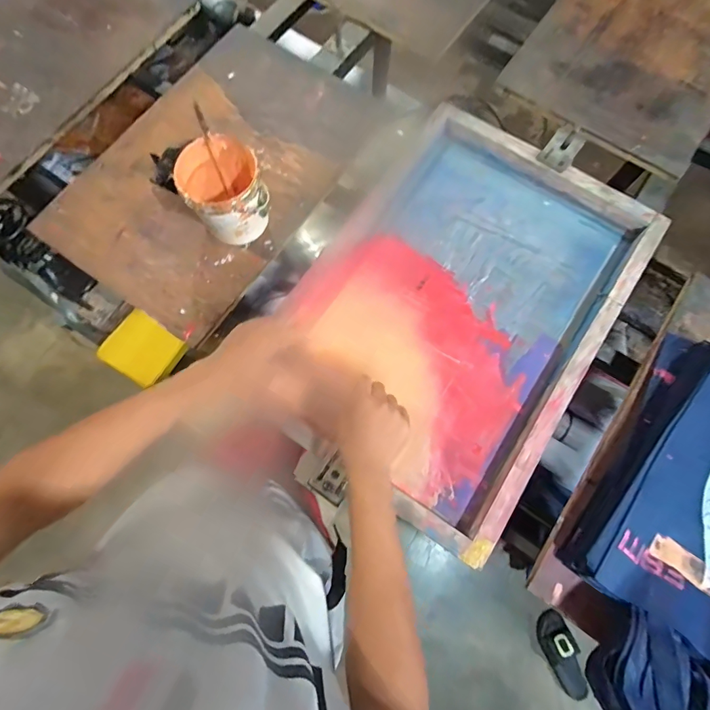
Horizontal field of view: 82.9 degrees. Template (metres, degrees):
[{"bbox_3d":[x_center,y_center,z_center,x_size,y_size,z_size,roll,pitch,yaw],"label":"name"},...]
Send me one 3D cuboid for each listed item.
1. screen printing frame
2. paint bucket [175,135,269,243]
[{"bbox_3d":[0.166,-0.088,0.666,0.449,0.045,0.645,33,76,10],"label":"screen printing frame"},{"bbox_3d":[-0.208,-0.258,0.662,0.122,0.127,0.128,-21,73,-6],"label":"paint bucket"}]

